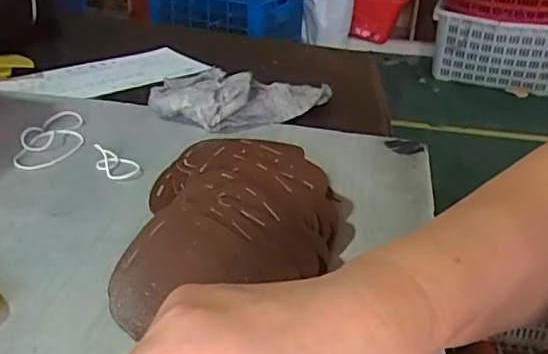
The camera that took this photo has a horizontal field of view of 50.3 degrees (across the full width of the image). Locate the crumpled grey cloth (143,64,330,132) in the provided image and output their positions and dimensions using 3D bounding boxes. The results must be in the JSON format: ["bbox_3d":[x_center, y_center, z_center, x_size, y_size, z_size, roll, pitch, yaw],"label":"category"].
[{"bbox_3d":[-0.025,-0.078,0.532,0.165,0.035,0.076,-19,36,-34],"label":"crumpled grey cloth"}]

